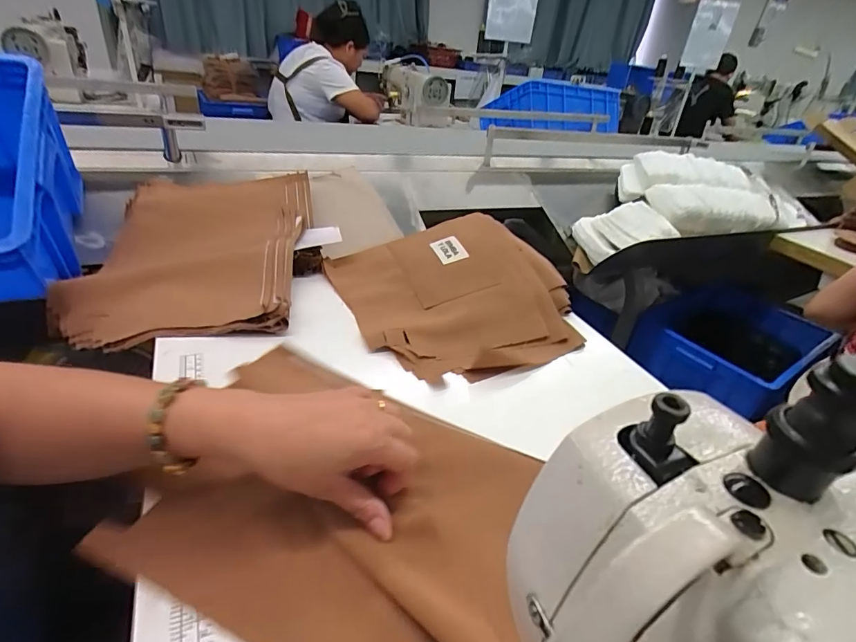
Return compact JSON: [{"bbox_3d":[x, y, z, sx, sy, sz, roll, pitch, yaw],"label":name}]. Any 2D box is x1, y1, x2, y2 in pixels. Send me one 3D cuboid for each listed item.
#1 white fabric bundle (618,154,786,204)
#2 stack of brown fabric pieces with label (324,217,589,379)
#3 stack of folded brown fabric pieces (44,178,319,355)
[{"bbox_3d":[0.698,-0.377,1.194,0.365,0.099,0.113,0,34,-12],"label":"white fabric bundle"},{"bbox_3d":[0.041,-0.053,0.632,0.307,0.072,0.330,-9,36,-24],"label":"stack of brown fabric pieces with label"},{"bbox_3d":[-0.345,-0.129,0.691,0.290,0.049,0.470,1,33,-10],"label":"stack of folded brown fabric pieces"}]

